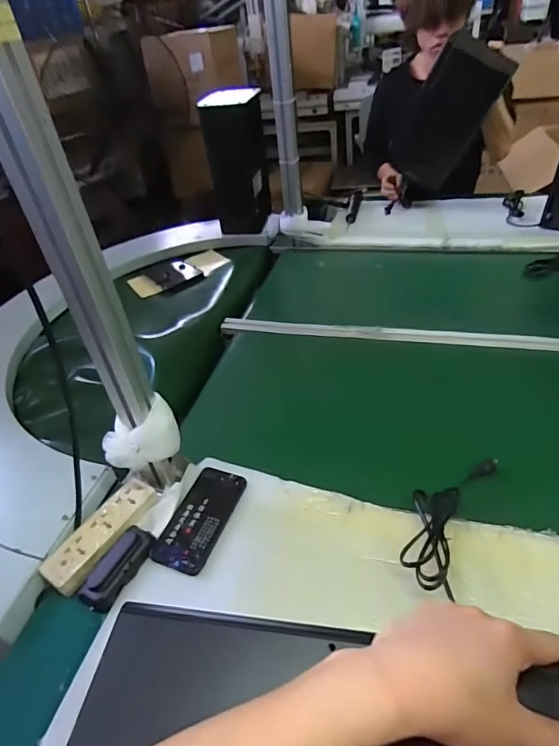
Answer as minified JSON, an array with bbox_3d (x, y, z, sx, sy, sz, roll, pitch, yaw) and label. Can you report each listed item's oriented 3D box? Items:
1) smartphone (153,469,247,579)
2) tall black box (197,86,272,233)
[{"bbox_3d":[-0.110,0.199,0.638,0.081,0.008,0.152,10,42,21],"label":"smartphone"},{"bbox_3d":[-0.118,-0.618,1.368,0.164,0.379,0.217,-4,39,5],"label":"tall black box"}]

